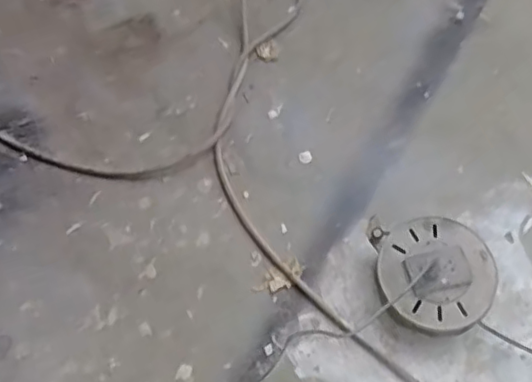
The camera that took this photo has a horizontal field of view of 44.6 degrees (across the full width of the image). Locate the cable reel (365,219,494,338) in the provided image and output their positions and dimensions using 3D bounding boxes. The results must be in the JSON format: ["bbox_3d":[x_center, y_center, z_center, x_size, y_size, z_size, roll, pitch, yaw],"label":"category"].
[{"bbox_3d":[0.329,0.159,1.262,0.216,0.098,0.232,-1,62,2],"label":"cable reel"}]

